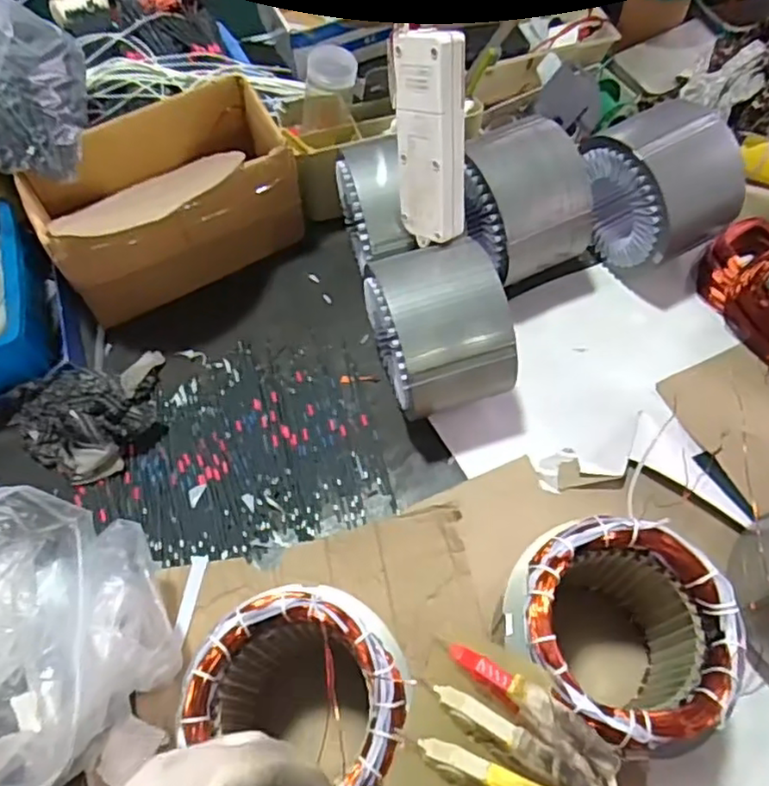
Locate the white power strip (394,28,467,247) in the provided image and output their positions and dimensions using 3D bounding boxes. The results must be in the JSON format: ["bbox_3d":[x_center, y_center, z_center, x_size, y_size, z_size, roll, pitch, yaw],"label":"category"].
[{"bbox_3d":[0.038,-0.219,0.559,0.063,0.173,0.021,17,40,27],"label":"white power strip"}]

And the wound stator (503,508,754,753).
[{"bbox_3d":[0.158,0.175,0.466,0.140,0.142,0.131,-1,63,2],"label":"wound stator"}]

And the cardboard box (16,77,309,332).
[{"bbox_3d":[-0.245,-0.221,0.737,0.273,0.138,0.154,-27,65,-11],"label":"cardboard box"}]

